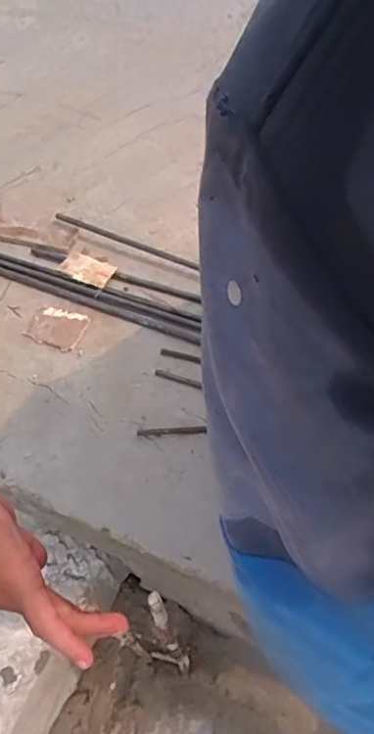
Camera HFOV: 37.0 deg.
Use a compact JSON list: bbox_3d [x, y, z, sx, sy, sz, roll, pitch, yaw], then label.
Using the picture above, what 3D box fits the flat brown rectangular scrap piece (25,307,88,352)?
[{"bbox_3d":[-0.182,-0.056,0.774,0.079,0.008,0.060,20,59,15],"label":"flat brown rectangular scrap piece"}]

